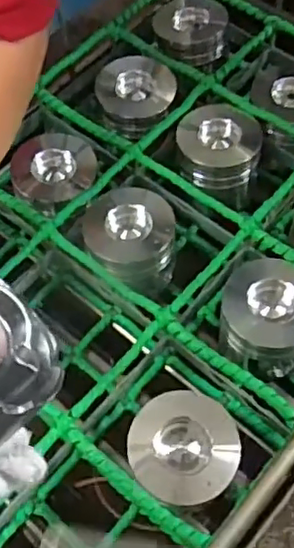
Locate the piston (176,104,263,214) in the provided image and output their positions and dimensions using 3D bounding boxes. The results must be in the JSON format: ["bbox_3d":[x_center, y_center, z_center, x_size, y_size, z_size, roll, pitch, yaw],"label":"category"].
[{"bbox_3d":[0.082,-0.128,0.706,0.091,0.087,0.089,-1,61,1],"label":"piston"}]

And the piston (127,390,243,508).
[{"bbox_3d":[0.032,0.151,0.554,0.093,0.061,0.079,2,61,3],"label":"piston"}]

